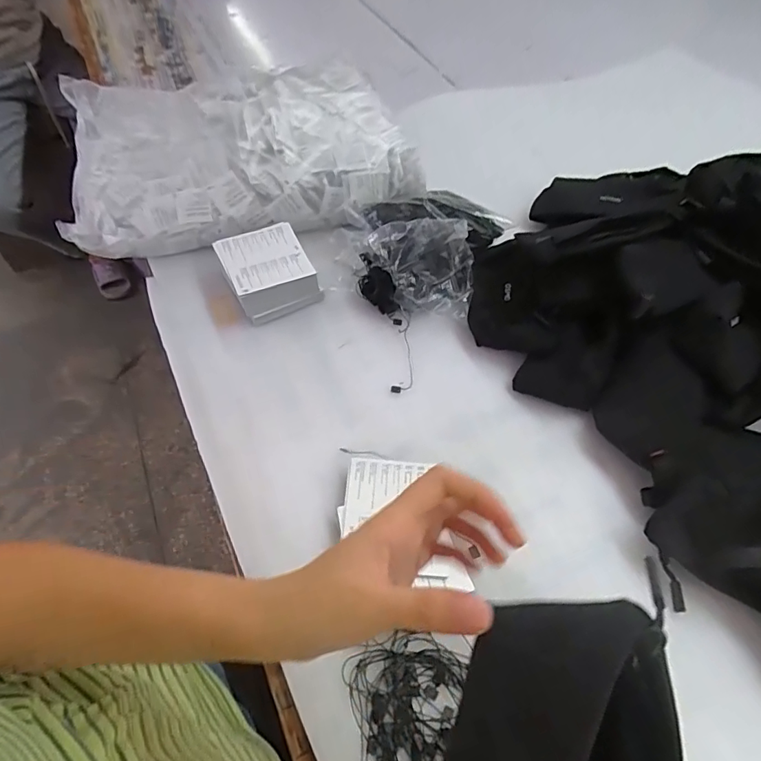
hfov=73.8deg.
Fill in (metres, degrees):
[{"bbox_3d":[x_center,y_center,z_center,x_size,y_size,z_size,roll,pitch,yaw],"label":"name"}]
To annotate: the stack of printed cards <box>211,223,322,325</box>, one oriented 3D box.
[{"bbox_3d":[-0.133,-0.130,0.602,0.096,0.057,0.106,-25,59,-15],"label":"stack of printed cards"}]

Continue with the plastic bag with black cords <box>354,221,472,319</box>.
[{"bbox_3d":[0.040,-0.128,0.578,0.128,0.077,0.088,0,56,2],"label":"plastic bag with black cords"}]

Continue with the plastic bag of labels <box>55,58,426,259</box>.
[{"bbox_3d":[-0.197,-0.323,0.687,0.429,0.099,0.312,-14,56,-10],"label":"plastic bag of labels"}]

